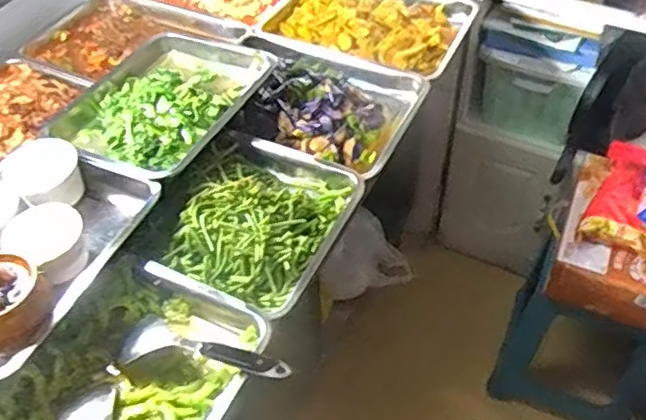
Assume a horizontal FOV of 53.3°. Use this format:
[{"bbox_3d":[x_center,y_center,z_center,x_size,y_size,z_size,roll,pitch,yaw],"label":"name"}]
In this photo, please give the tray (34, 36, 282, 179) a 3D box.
[{"bbox_3d":[-0.256,-0.189,1.087,0.269,0.065,0.372,20,52,18],"label":"tray"}]

